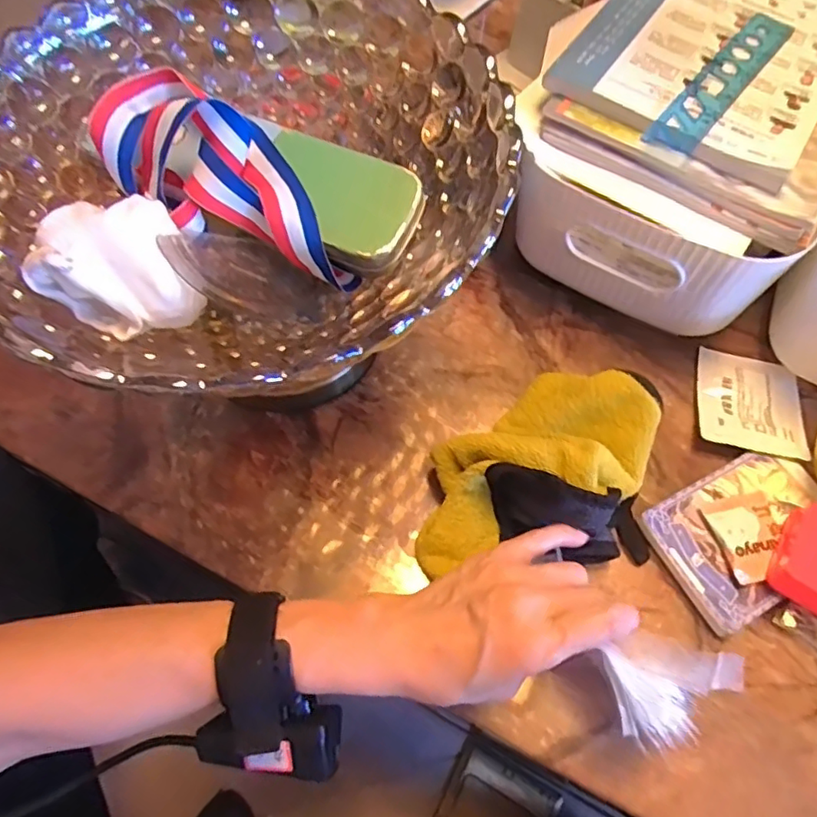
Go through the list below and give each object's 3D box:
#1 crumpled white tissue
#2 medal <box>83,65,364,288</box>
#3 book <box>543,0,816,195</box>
[{"bbox_3d":[-0.148,-0.069,0.299,0.072,0.046,0.062,-27,66,-13],"label":"crumpled white tissue"},{"bbox_3d":[-0.092,-0.122,0.319,0.157,0.054,0.074,36,67,-1],"label":"medal"},{"bbox_3d":[0.226,-0.269,0.427,0.164,0.013,0.241,31,67,15],"label":"book"}]

